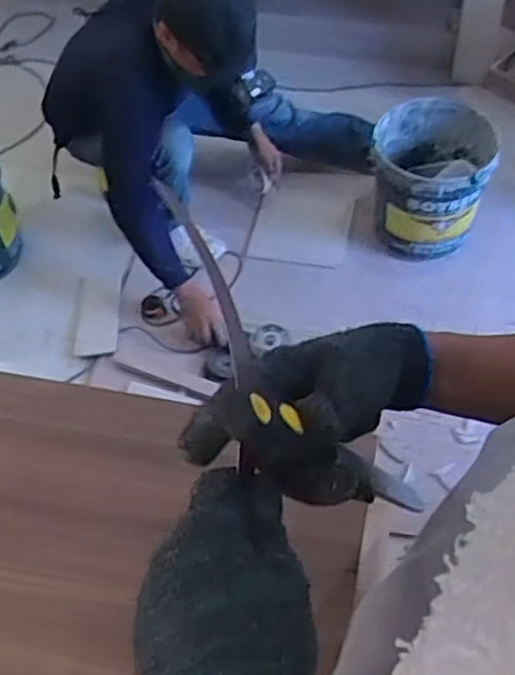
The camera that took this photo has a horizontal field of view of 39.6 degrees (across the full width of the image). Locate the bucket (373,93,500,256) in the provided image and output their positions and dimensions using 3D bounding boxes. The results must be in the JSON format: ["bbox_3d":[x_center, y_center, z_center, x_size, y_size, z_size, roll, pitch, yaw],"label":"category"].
[{"bbox_3d":[0.429,-0.404,1.793,0.291,0.285,0.342,15,57,14],"label":"bucket"}]

